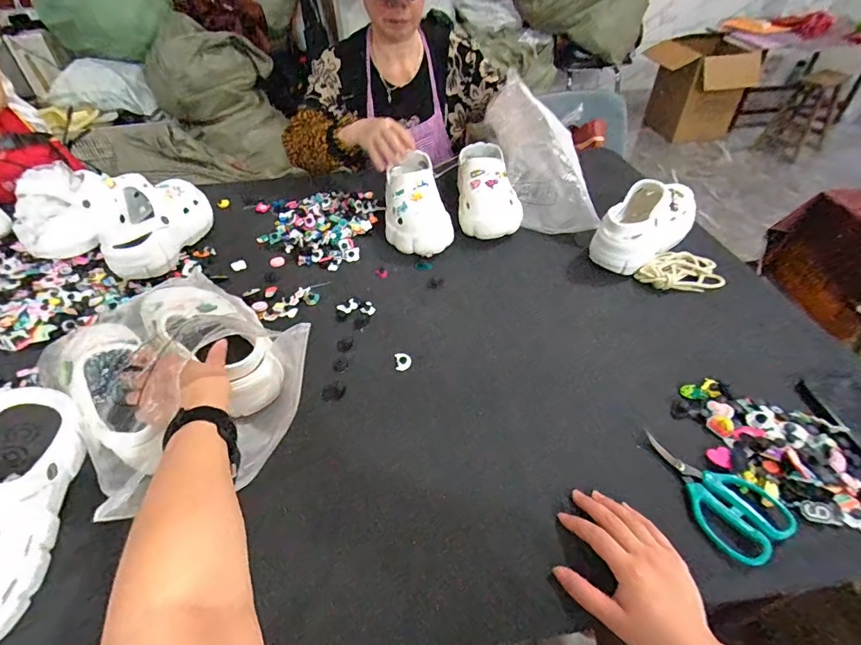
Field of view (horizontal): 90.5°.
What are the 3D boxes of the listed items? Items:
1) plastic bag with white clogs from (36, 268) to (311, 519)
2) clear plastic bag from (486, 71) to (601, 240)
[{"bbox_3d":[-0.316,0.039,0.551,0.249,0.125,0.352,-31,50,-26],"label":"plastic bag with white clogs"},{"bbox_3d":[0.205,-0.313,0.860,0.081,0.161,0.333,-19,75,-17],"label":"clear plastic bag"}]

